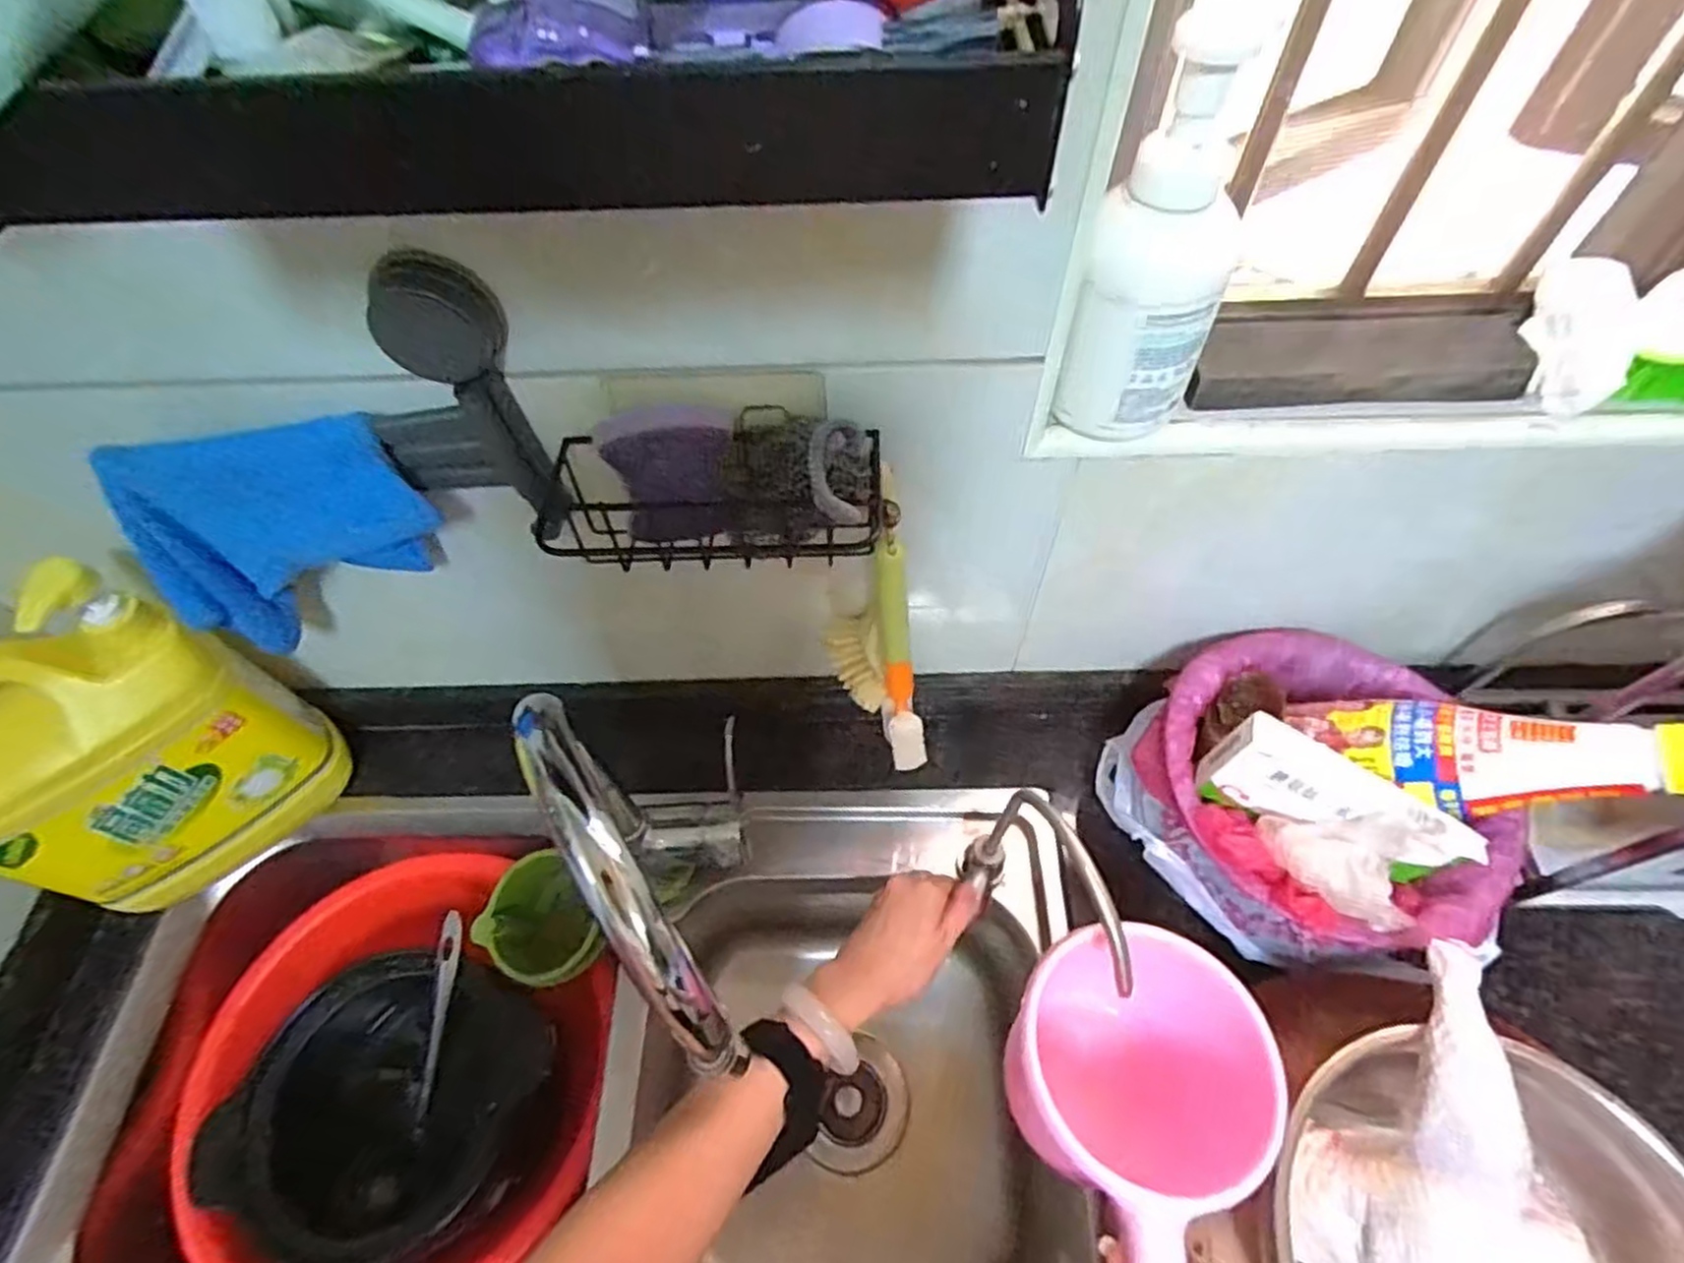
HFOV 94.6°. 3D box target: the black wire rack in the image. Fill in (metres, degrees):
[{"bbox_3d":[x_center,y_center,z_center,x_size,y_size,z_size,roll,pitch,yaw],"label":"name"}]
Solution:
[{"bbox_3d":[-0.081,-0.072,0.459,0.207,0.071,0.060,5,58,5],"label":"black wire rack"}]

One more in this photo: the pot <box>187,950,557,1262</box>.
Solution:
[{"bbox_3d":[-0.378,0.404,0.665,0.214,0.134,0.217,-1,58,1],"label":"pot"}]

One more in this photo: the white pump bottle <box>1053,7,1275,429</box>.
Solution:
[{"bbox_3d":[0.160,-0.183,0.387,0.067,0.184,0.053,23,61,15],"label":"white pump bottle"}]

